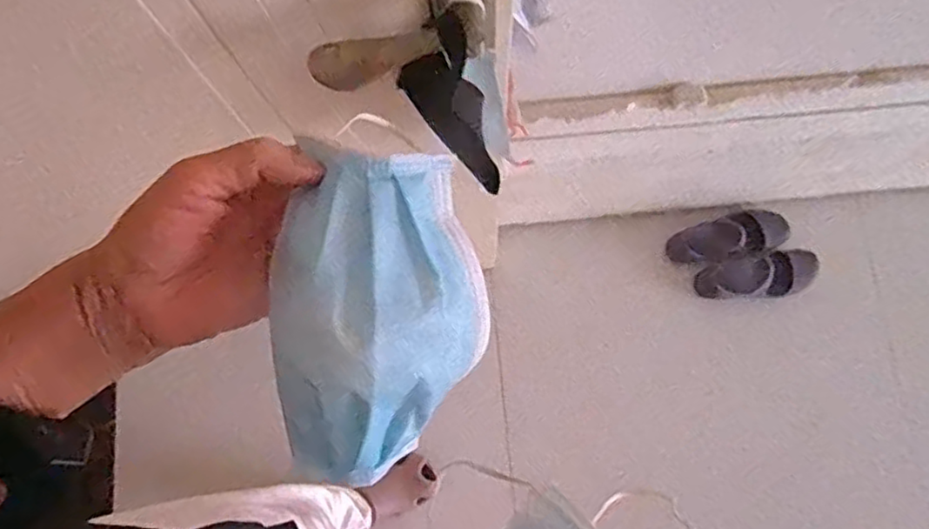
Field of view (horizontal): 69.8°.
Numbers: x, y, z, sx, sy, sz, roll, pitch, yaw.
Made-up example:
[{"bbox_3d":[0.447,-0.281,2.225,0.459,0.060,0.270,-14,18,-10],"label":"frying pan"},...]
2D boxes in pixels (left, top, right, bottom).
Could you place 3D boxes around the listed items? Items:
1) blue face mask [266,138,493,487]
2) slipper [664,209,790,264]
[{"bbox_3d":[-0.040,0.023,0.302,0.097,0.054,0.142,-4,78,1],"label":"blue face mask"},{"bbox_3d":[0.540,-0.051,1.364,0.239,0.062,0.095,-17,78,-2],"label":"slipper"}]

